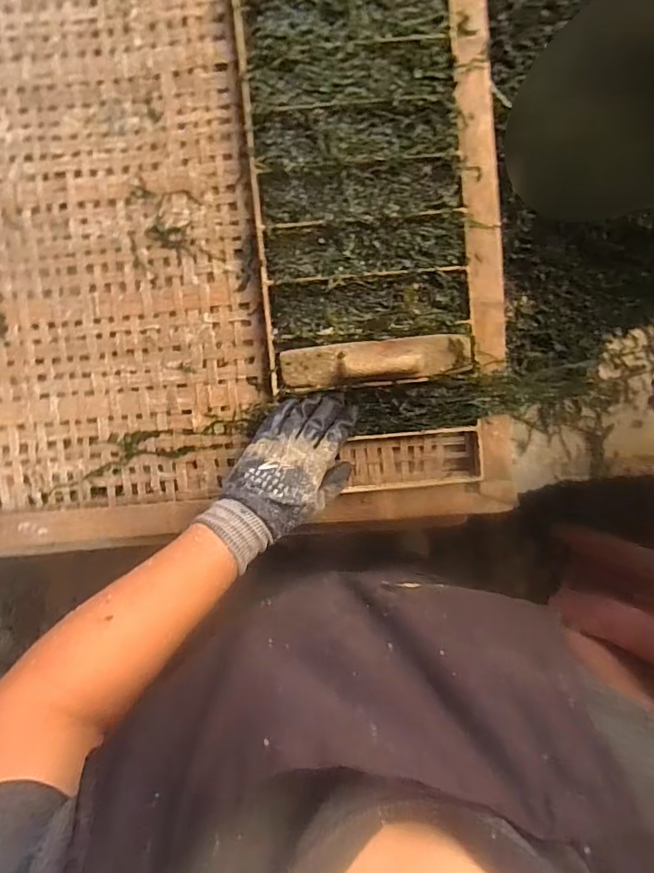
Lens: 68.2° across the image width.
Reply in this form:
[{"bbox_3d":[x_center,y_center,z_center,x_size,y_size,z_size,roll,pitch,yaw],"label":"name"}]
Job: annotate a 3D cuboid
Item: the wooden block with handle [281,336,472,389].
[{"bbox_3d":[0.052,-0.082,0.519,0.201,0.031,0.043,-5,85,3],"label":"wooden block with handle"}]

